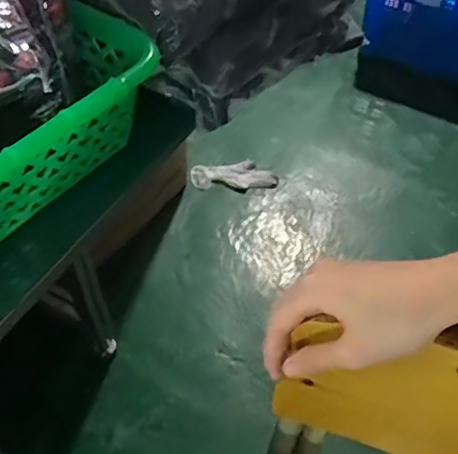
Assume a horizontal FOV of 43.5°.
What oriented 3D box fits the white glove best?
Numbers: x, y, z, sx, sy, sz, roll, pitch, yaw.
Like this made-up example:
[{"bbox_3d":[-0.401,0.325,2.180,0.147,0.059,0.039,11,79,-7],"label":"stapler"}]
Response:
[{"bbox_3d":[0.012,-0.144,1.543,0.228,0.022,0.103,2,50,0],"label":"white glove"}]

